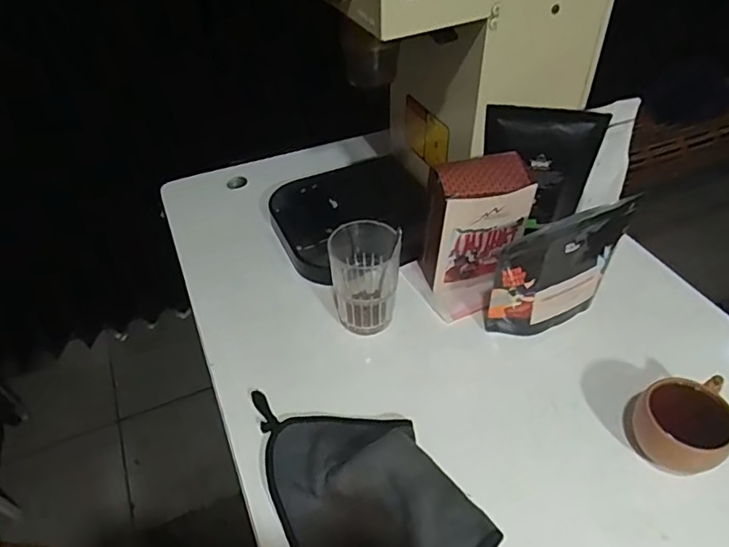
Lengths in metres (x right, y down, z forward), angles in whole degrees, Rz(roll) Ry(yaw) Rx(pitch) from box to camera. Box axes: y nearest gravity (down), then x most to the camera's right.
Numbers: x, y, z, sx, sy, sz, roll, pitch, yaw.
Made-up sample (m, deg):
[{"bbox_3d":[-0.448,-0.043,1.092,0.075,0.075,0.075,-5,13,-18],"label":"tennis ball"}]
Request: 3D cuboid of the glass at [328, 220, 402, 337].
[{"bbox_3d":[0.001,0.011,0.636,0.077,0.124,0.069,-4,43,-2],"label":"glass"}]

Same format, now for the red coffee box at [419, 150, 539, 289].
[{"bbox_3d":[0.131,-0.054,0.670,0.119,0.164,0.074,-11,44,-9],"label":"red coffee box"}]

